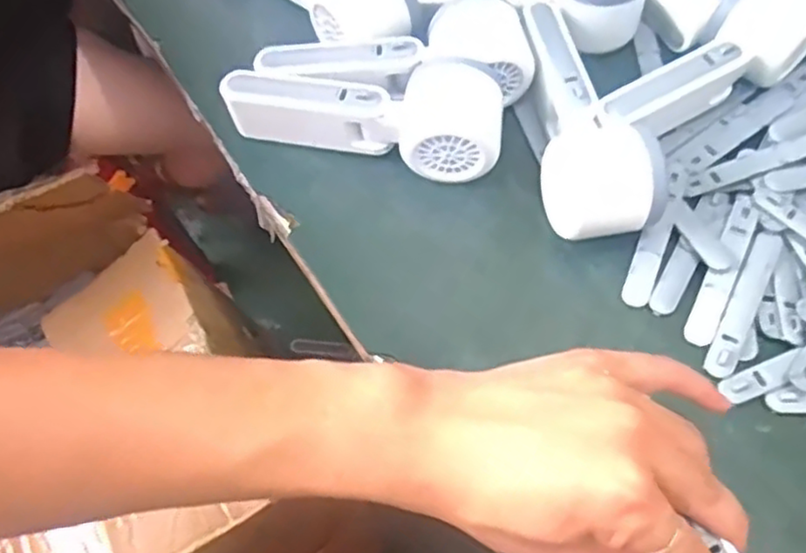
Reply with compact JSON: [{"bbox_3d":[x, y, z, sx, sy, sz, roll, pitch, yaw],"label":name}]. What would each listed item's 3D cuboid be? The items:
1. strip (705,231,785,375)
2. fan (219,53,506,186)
[{"bbox_3d":[0.188,0.013,0.379,0.015,0.006,0.091,27,67,13],"label":"strip"},{"bbox_3d":[-0.023,-0.098,0.421,0.164,0.041,0.061,5,63,3],"label":"fan"}]

